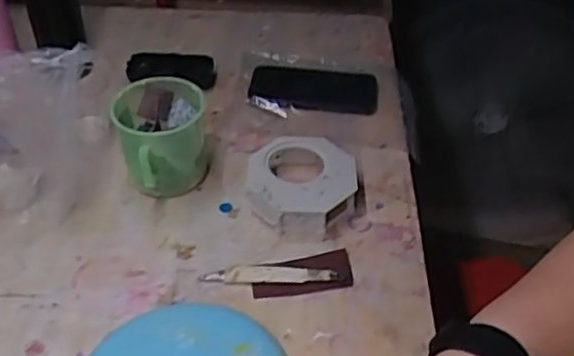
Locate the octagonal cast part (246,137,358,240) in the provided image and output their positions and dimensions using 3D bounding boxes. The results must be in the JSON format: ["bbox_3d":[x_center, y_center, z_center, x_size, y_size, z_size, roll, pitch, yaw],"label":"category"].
[{"bbox_3d":[0.018,0.002,0.729,0.117,0.040,0.134,1,43,0],"label":"octagonal cast part"}]

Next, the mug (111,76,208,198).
[{"bbox_3d":[-0.137,-0.043,0.734,0.098,0.097,0.095,-18,46,-19],"label":"mug"}]

